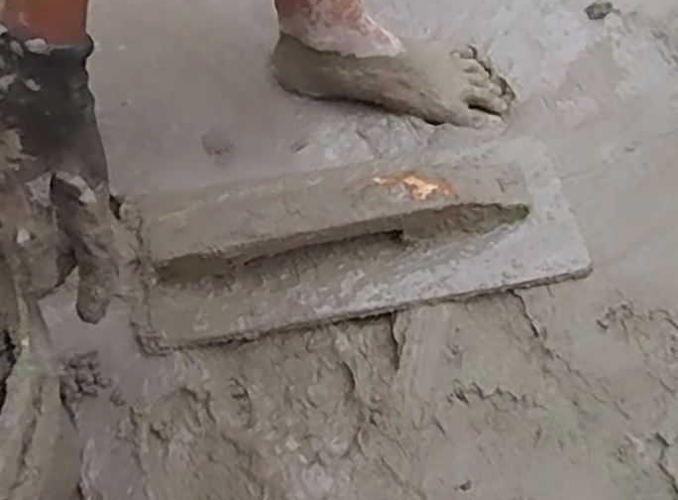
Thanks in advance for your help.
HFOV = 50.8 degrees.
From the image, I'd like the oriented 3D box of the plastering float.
[{"bbox_3d":[0.019,-0.022,0.658,0.407,0.085,0.153,-7,64,-7],"label":"plastering float"}]

